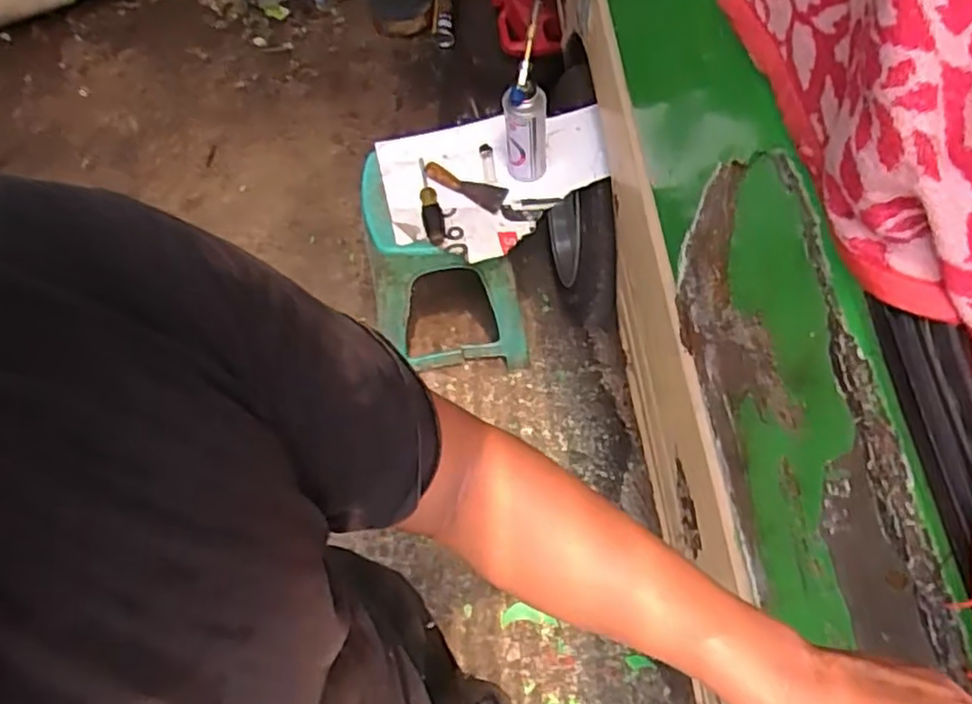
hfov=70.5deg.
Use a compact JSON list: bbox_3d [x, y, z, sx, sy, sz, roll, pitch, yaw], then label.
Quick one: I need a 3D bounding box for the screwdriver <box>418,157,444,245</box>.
[{"bbox_3d":[-0.094,-0.256,1.168,0.033,0.026,0.173,-9,63,-2],"label":"screwdriver"}]

